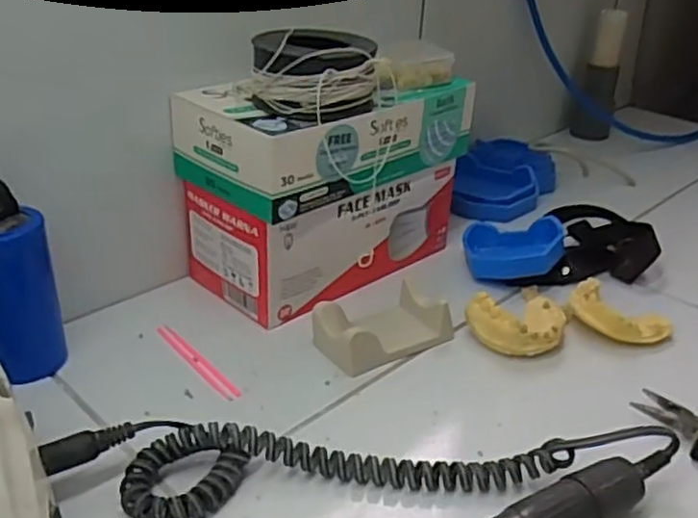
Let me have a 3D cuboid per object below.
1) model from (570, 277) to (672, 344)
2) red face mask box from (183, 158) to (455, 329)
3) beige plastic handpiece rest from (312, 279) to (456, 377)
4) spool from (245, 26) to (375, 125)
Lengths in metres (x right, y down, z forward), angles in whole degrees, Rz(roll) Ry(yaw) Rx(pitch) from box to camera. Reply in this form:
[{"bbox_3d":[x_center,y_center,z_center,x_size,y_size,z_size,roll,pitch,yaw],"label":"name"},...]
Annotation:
[{"bbox_3d":[0.196,0.040,0.516,0.069,0.024,0.047,25,37,35],"label":"model"},{"bbox_3d":[-0.016,-0.036,0.565,0.203,0.084,0.108,-23,37,-37],"label":"red face mask box"},{"bbox_3d":[0.021,0.046,0.488,0.095,0.030,0.050,-18,35,-32],"label":"beige plastic handpiece rest"},{"bbox_3d":[-0.025,-0.125,0.474,0.090,0.046,0.071,1,29,-4],"label":"spool"}]

